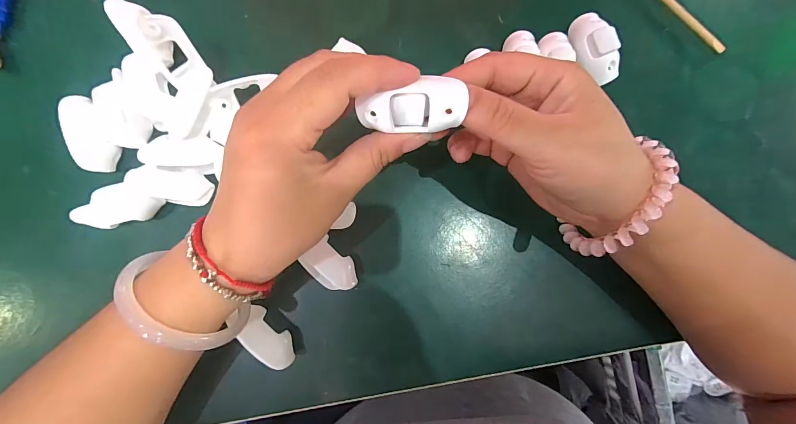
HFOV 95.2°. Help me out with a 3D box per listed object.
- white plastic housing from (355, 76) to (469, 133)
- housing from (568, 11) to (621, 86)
[{"bbox_3d":[0.006,-0.050,0.172,0.050,0.013,0.023,-6,87,5],"label":"white plastic housing"},{"bbox_3d":[0.143,-0.119,0.270,0.025,0.027,0.052,-19,88,-4],"label":"housing"}]

